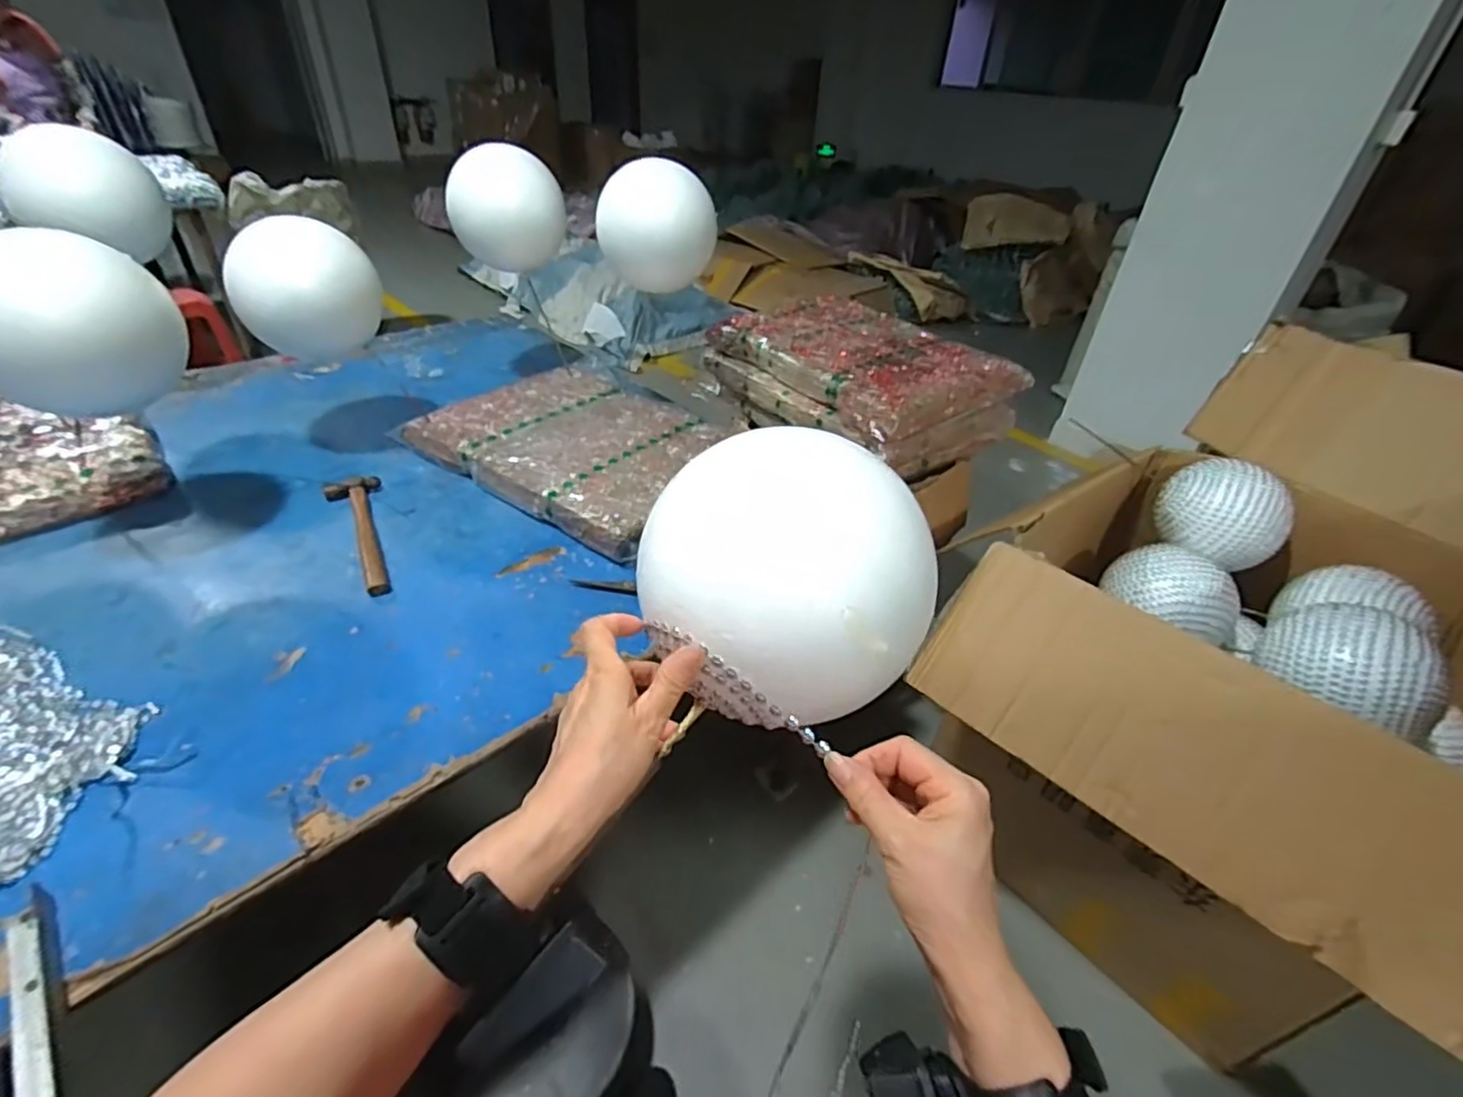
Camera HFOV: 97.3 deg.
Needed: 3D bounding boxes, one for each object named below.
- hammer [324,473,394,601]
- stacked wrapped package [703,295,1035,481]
[{"bbox_3d":[-0.515,-0.023,0.899,0.071,0.024,0.276,-17,42,-25],"label":"hammer"},{"bbox_3d":[0.247,-0.339,1.303,0.378,0.168,0.521,-21,44,-29],"label":"stacked wrapped package"}]

